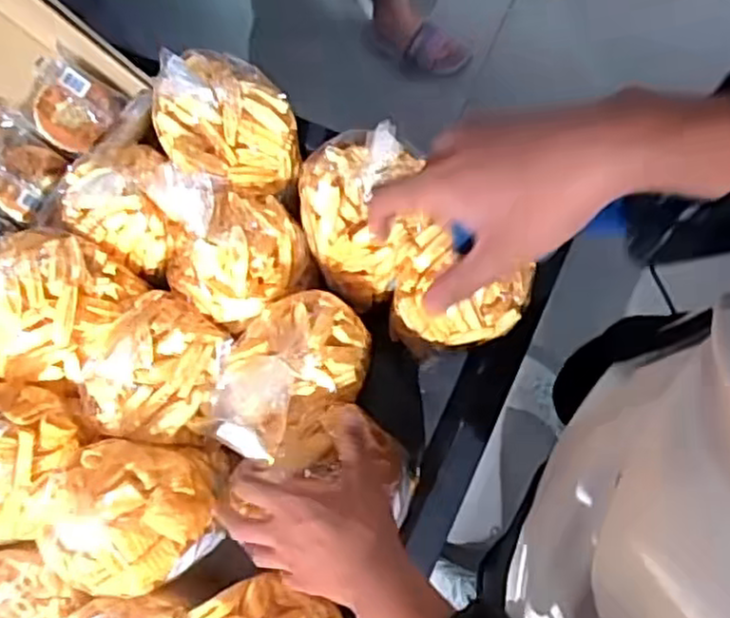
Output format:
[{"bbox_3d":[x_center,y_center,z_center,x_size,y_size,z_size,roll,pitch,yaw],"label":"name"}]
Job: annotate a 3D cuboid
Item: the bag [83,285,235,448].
[{"bbox_3d":[-0.188,0.051,0.634,0.113,0.085,0.126,16,75,7],"label":"bag"}]

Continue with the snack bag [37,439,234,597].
[{"bbox_3d":[-0.200,0.172,0.594,0.138,0.100,0.122,0,74,2],"label":"snack bag"}]

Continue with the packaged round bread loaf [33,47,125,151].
[{"bbox_3d":[-0.297,-0.206,0.738,0.093,0.043,0.093,-4,99,-28],"label":"packaged round bread loaf"}]

